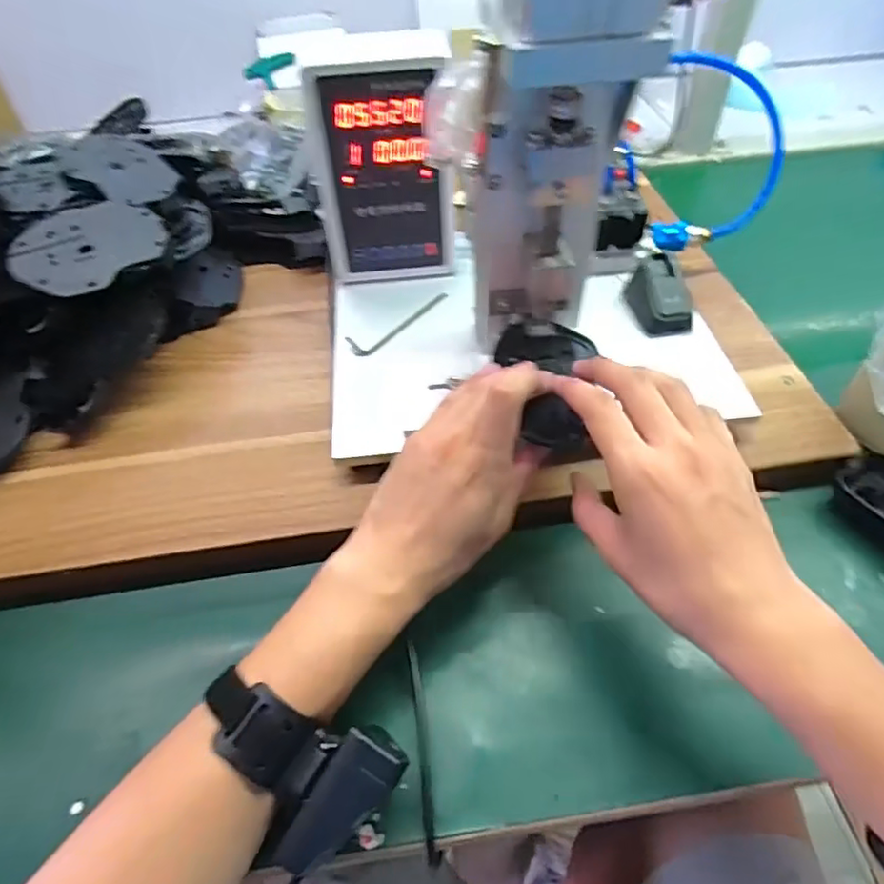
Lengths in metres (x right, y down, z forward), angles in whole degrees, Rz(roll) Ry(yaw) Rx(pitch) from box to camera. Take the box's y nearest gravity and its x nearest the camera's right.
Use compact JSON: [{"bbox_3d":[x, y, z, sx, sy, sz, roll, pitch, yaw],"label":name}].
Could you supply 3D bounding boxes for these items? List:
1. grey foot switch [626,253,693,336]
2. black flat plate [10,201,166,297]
[{"bbox_3d":[0.177,-0.120,0.492,0.035,0.042,0.060,-12,51,-7],"label":"grey foot switch"},{"bbox_3d":[-0.283,-0.159,0.478,0.109,0.008,0.085,-36,75,-18],"label":"black flat plate"}]

